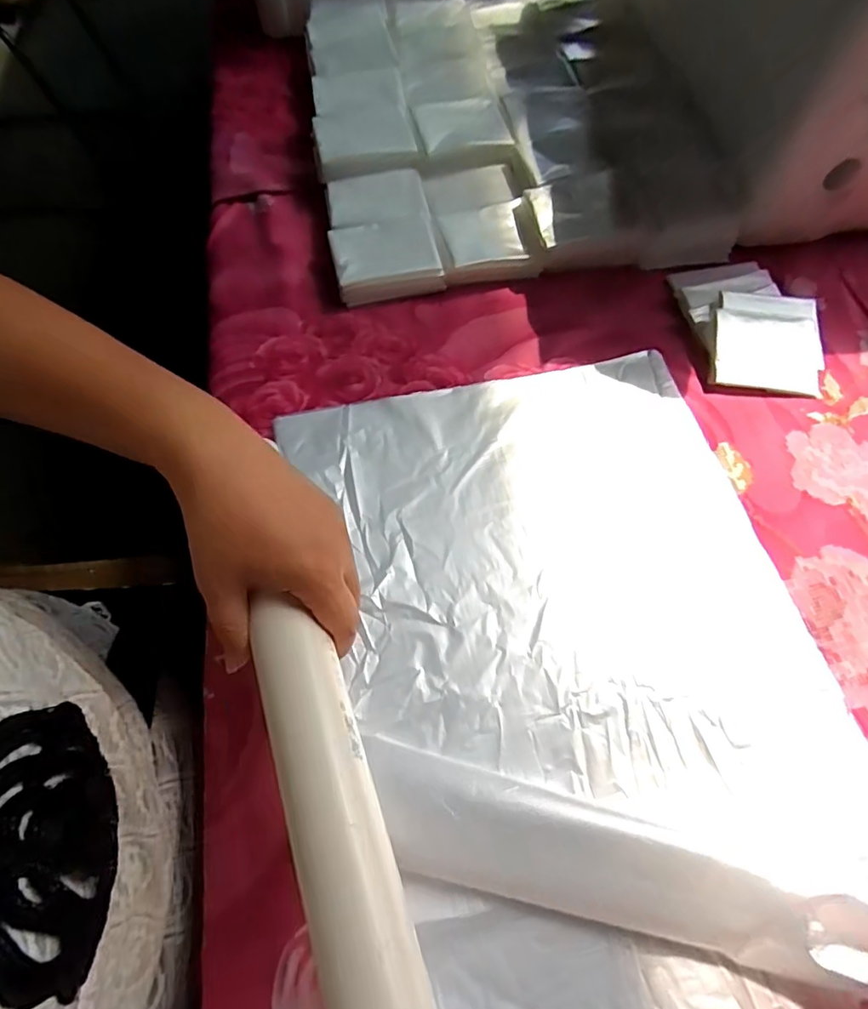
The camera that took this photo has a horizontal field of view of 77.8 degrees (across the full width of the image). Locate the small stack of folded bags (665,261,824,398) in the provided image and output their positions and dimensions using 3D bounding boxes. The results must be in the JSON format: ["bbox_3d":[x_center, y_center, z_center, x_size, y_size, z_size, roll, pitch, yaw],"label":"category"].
[{"bbox_3d":[0.259,-0.152,0.439,0.107,0.026,0.129,1,63,1],"label":"small stack of folded bags"}]

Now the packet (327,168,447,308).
[{"bbox_3d":[-0.044,-0.232,0.461,0.088,0.033,0.116,-11,64,-5],"label":"packet"}]

